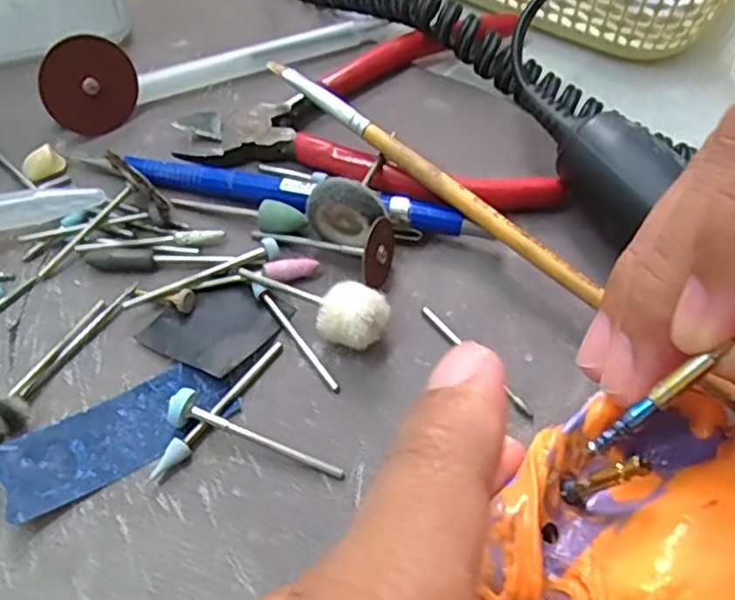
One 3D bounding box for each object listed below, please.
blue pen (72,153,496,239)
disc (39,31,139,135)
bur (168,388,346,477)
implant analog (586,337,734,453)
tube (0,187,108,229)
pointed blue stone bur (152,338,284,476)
[{"bbox_3d":[-0.028,-0.034,0.208,0.129,0.009,0.011,14,57,10],"label":"blue pen"},{"bbox_3d":[-0.093,-0.072,0.224,0.004,0.031,0.031,27,99,44],"label":"disc"},{"bbox_3d":[-0.028,0.034,0.168,0.047,0.008,0.010,16,58,11],"label":"bur"},{"bbox_3d":[0.045,0.017,0.105,0.024,0.004,0.004,-45,59,18],"label":"implant analog"},{"bbox_3d":[-0.102,-0.028,0.203,0.042,0.010,0.012,-13,56,-28],"label":"tube"},{"bbox_3d":[-0.039,0.028,0.174,0.004,0.005,0.047,29,61,19],"label":"pointed blue stone bur"}]

